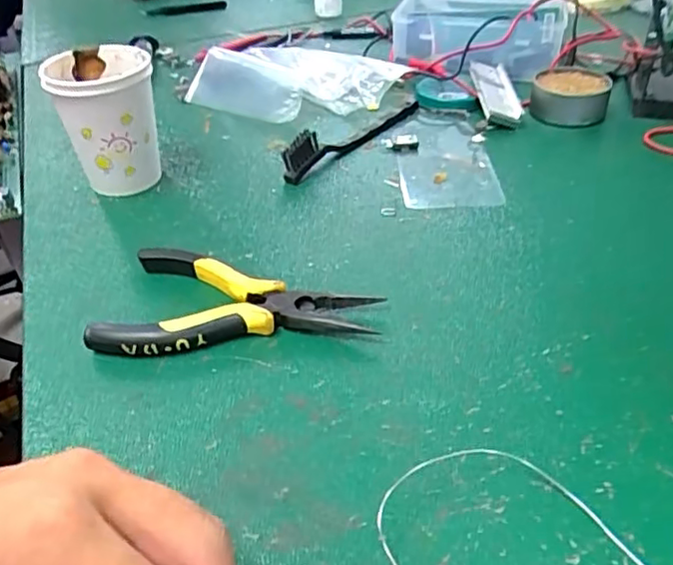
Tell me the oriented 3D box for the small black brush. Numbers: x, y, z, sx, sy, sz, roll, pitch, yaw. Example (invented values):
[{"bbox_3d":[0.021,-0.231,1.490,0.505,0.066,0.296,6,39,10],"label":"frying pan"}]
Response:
[{"bbox_3d":[0.019,-0.126,0.504,0.013,0.032,0.165,27,47,33],"label":"small black brush"}]

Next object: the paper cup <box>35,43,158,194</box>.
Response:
[{"bbox_3d":[-0.163,-0.113,0.453,0.066,0.092,0.069,-2,38,1],"label":"paper cup"}]

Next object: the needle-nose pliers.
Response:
[{"bbox_3d":[-0.056,0.017,0.345,0.144,0.017,0.075,7,39,12],"label":"needle-nose pliers"}]

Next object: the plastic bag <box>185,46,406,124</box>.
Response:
[{"bbox_3d":[-0.044,-0.201,0.604,0.175,0.030,0.127,22,45,28],"label":"plastic bag"}]

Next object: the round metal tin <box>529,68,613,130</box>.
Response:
[{"bbox_3d":[0.200,-0.159,0.535,0.062,0.031,0.053,13,41,19],"label":"round metal tin"}]

